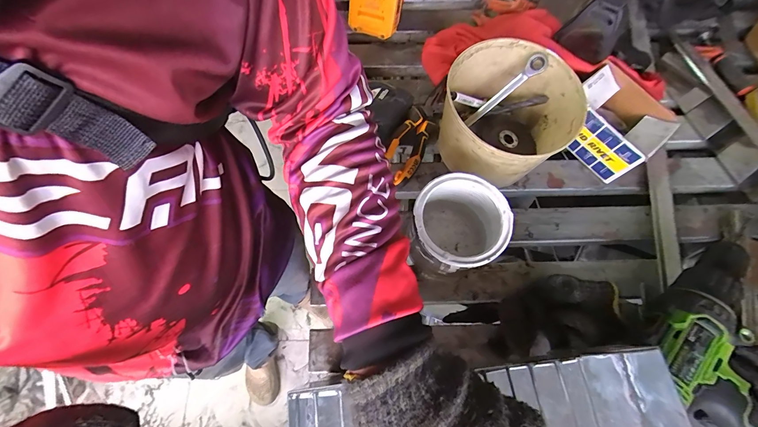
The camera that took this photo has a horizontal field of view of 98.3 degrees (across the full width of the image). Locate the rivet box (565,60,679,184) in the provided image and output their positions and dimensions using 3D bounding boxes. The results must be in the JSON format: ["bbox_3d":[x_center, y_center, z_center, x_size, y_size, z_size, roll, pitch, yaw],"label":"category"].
[{"bbox_3d":[0.318,-0.124,0.455,0.091,0.075,0.125,-35,74,-12],"label":"rivet box"}]

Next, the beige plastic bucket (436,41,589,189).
[{"bbox_3d":[0.159,-0.126,0.428,0.157,0.109,0.158,0,70,-1],"label":"beige plastic bucket"}]

